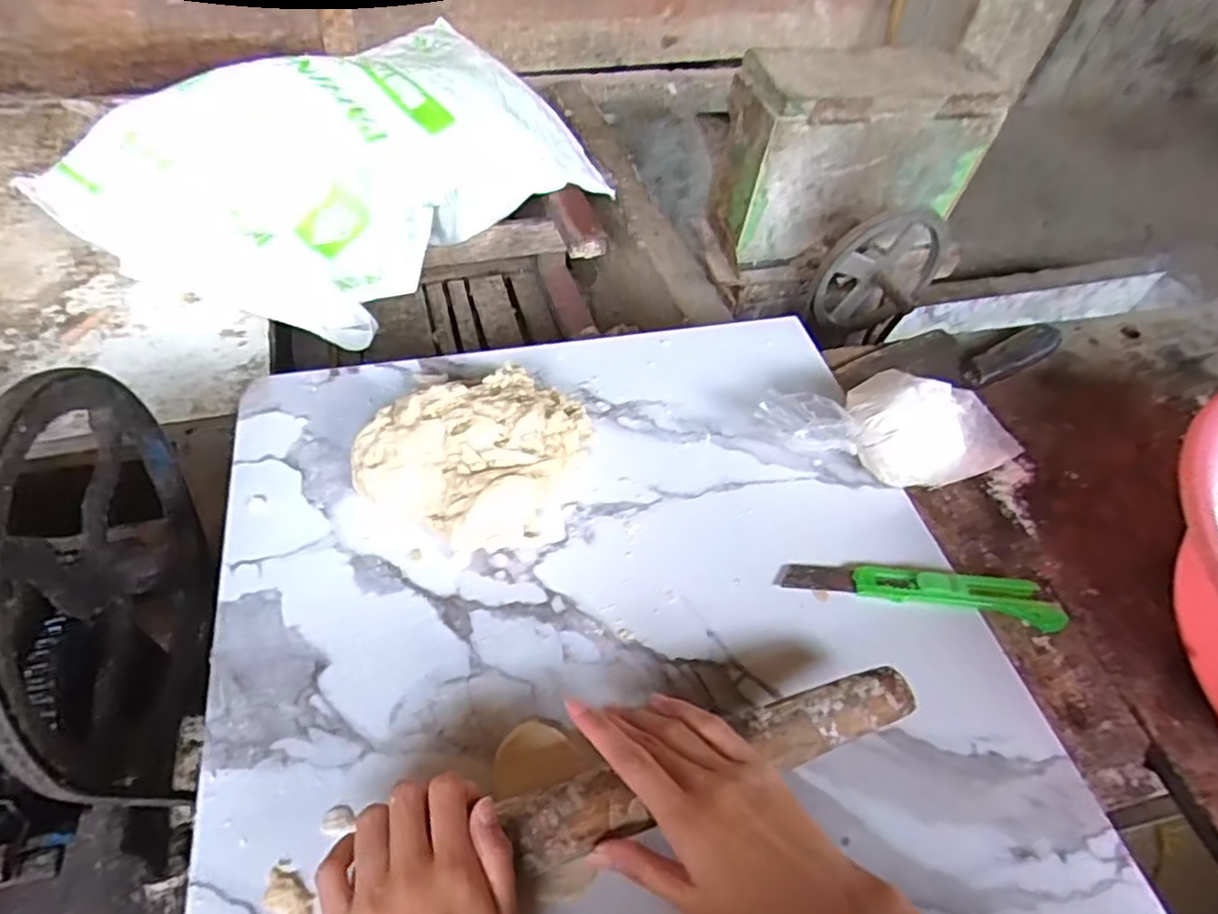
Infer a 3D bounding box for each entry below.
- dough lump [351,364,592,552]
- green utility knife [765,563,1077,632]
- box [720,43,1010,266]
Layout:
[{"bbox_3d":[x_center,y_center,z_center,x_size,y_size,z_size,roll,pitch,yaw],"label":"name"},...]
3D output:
[{"bbox_3d":[-0.087,-0.007,0.491,0.137,0.067,0.147,4,52,-6],"label":"dough lump"},{"bbox_3d":[0.218,0.092,0.473,0.194,0.022,0.030,10,52,-1],"label":"green utility knife"},{"bbox_3d":[0.336,-0.429,0.953,0.339,0.225,0.138,-10,55,-16],"label":"box"}]

